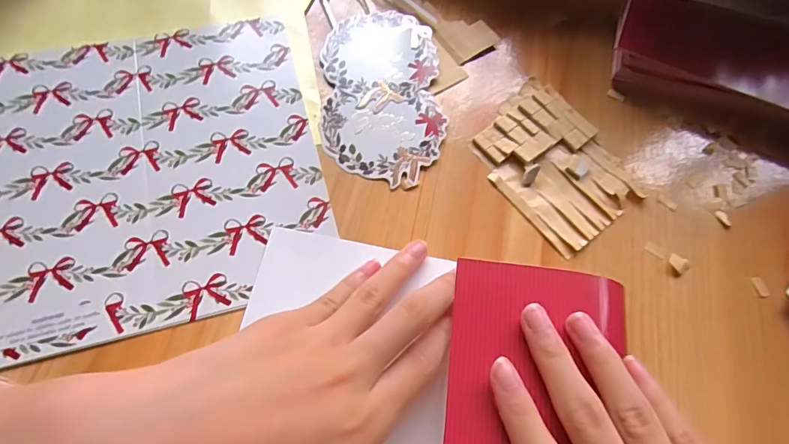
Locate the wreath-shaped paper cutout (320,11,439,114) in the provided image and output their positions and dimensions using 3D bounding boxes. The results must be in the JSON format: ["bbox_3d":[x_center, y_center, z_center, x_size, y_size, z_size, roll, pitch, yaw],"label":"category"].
[{"bbox_3d":[-0.008,-0.100,0.265,0.067,0.004,0.067,1,68,-2],"label":"wreath-shaped paper cutout"}]

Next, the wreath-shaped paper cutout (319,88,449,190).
[{"bbox_3d":[-0.005,-0.047,0.243,0.067,0.004,0.059,-3,65,-3],"label":"wreath-shaped paper cutout"}]

